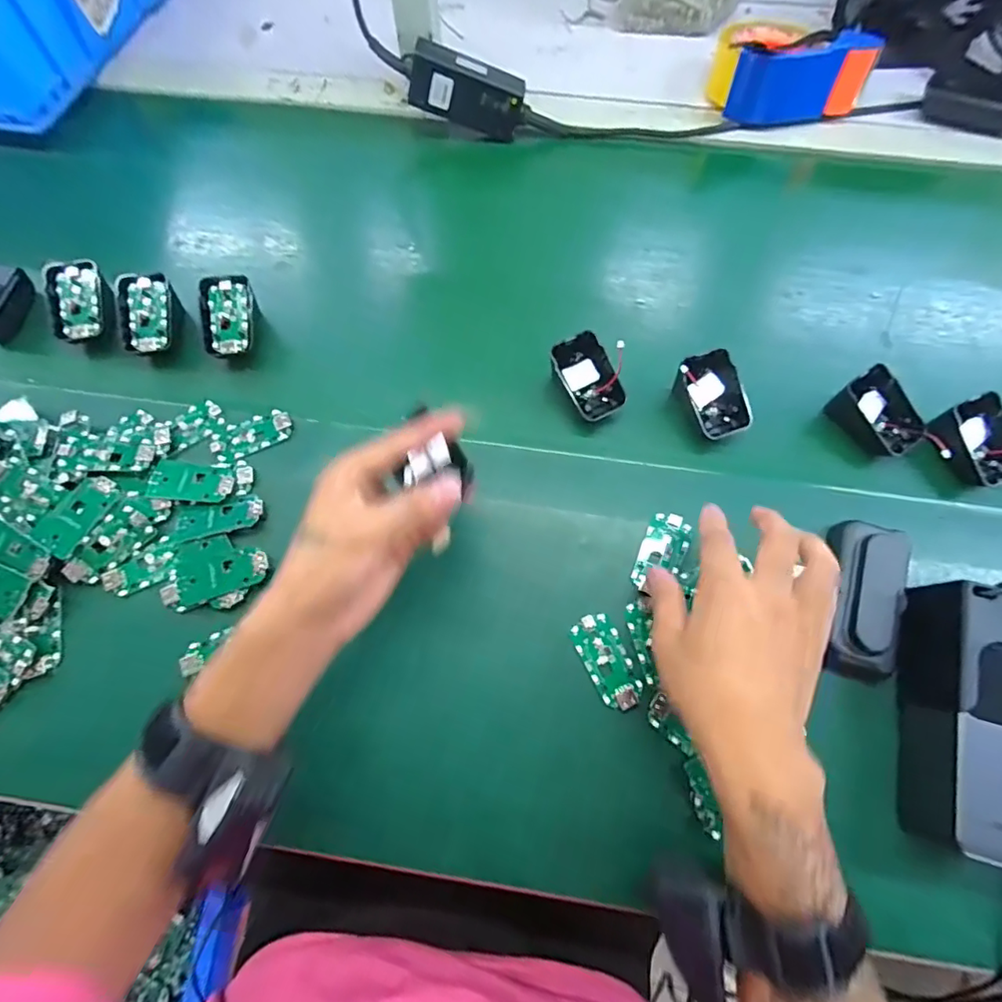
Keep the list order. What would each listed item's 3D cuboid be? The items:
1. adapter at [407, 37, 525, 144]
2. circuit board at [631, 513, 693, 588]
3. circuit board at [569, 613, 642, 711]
[{"bbox_3d":[-0.033,-0.416,0.533,0.121,0.056,0.025,12,67,-14],"label":"adapter"},{"bbox_3d":[0.120,0.038,0.387,0.032,0.005,0.060,24,70,9],"label":"circuit board"},{"bbox_3d":[0.074,0.111,0.362,0.031,0.004,0.065,-23,70,-9],"label":"circuit board"}]

